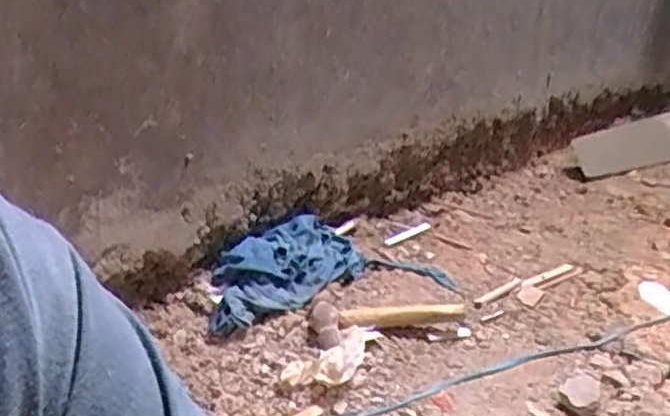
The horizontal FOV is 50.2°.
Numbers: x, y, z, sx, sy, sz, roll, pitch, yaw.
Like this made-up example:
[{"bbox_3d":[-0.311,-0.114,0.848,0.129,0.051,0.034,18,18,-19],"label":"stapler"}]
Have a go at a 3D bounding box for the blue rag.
[{"bbox_3d":[-0.078,0.101,1.207,0.151,0.090,0.320,14,24,34],"label":"blue rag"}]

